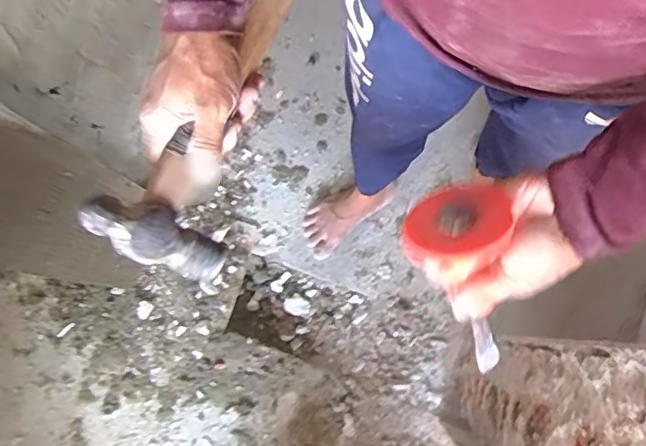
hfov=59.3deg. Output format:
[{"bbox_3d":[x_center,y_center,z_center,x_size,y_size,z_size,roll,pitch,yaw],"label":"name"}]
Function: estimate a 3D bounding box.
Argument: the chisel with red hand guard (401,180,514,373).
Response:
[{"bbox_3d":[0.119,0.060,0.464,0.074,0.193,0.066,-24,41,-3],"label":"chisel with red hand guard"}]

